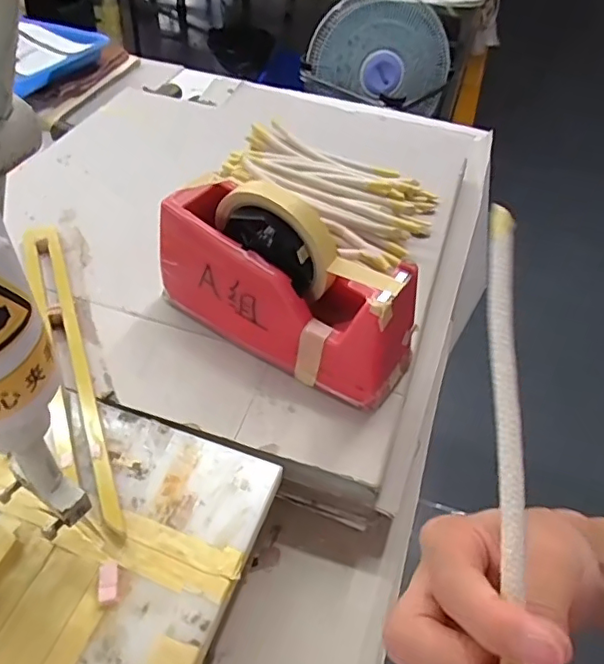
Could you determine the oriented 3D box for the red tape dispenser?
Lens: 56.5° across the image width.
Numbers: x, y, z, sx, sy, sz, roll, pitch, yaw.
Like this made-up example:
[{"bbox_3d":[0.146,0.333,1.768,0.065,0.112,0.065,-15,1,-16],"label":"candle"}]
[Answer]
[{"bbox_3d":[-0.013,-0.040,0.416,0.200,0.118,0.061,27,50,19],"label":"red tape dispenser"}]

